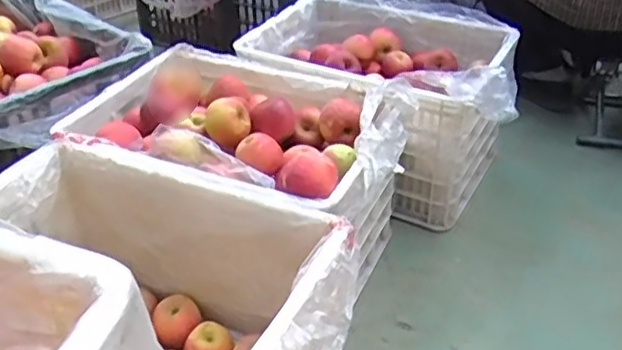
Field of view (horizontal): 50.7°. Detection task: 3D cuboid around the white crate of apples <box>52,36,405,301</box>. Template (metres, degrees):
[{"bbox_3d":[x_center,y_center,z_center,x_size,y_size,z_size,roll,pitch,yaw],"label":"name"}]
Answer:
[{"bbox_3d":[-0.113,-0.008,1.136,0.537,0.307,0.376,17,39,21],"label":"white crate of apples"}]

